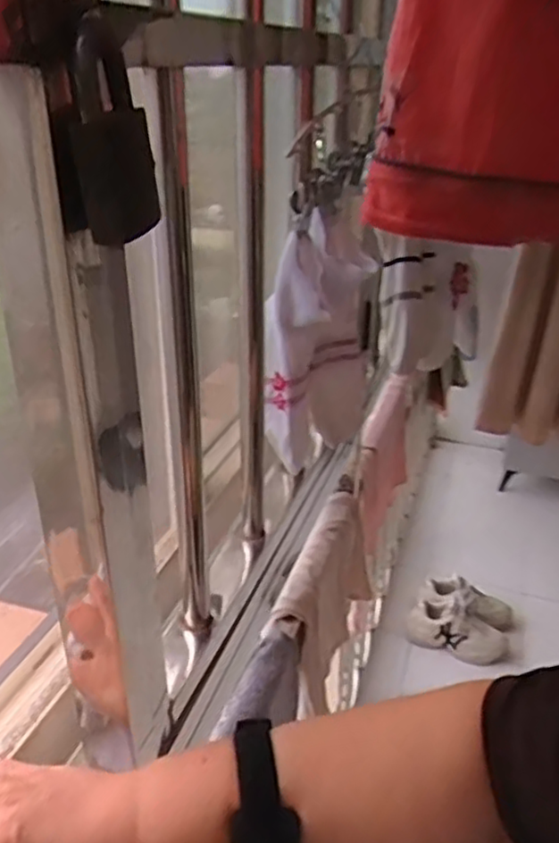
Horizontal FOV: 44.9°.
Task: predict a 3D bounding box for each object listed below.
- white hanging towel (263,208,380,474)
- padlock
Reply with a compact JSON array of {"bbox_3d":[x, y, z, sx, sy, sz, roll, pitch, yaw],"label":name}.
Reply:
[{"bbox_3d":[0.043,-0.076,0.655,0.077,0.230,0.125,10,28,16],"label":"white hanging towel"},{"bbox_3d":[-0.064,-0.113,0.265,0.020,0.074,0.047,3,27,3],"label":"padlock"}]

